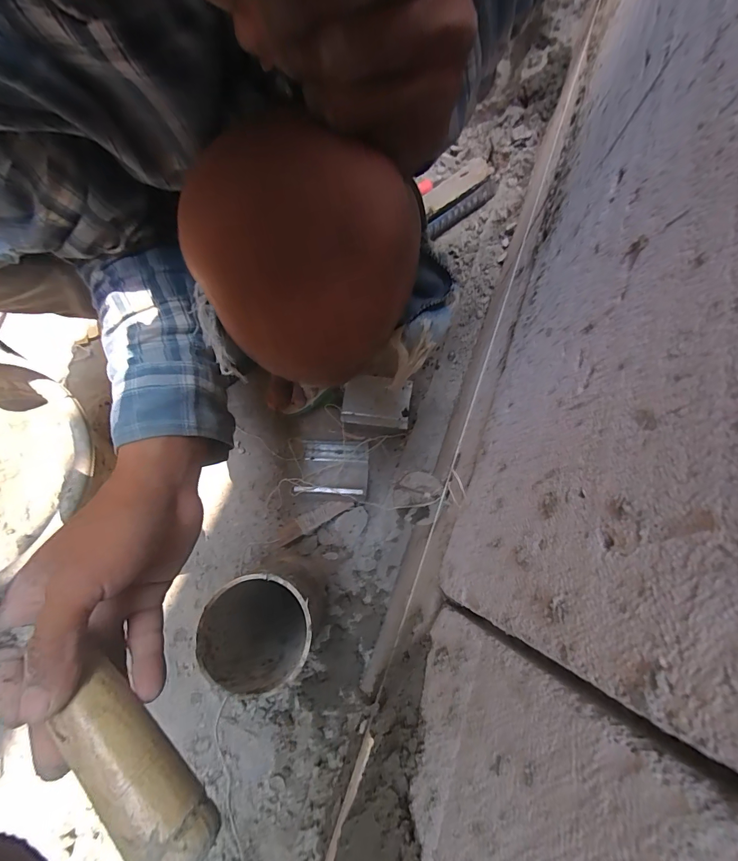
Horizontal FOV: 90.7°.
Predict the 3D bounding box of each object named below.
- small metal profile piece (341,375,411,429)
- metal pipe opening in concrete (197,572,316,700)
[{"bbox_3d":[0.010,-0.042,0.510,0.093,0.006,0.071,7,72,2],"label":"small metal profile piece"},{"bbox_3d":[-0.092,0.178,0.345,0.081,0.138,0.084,0,72,-1],"label":"metal pipe opening in concrete"}]

